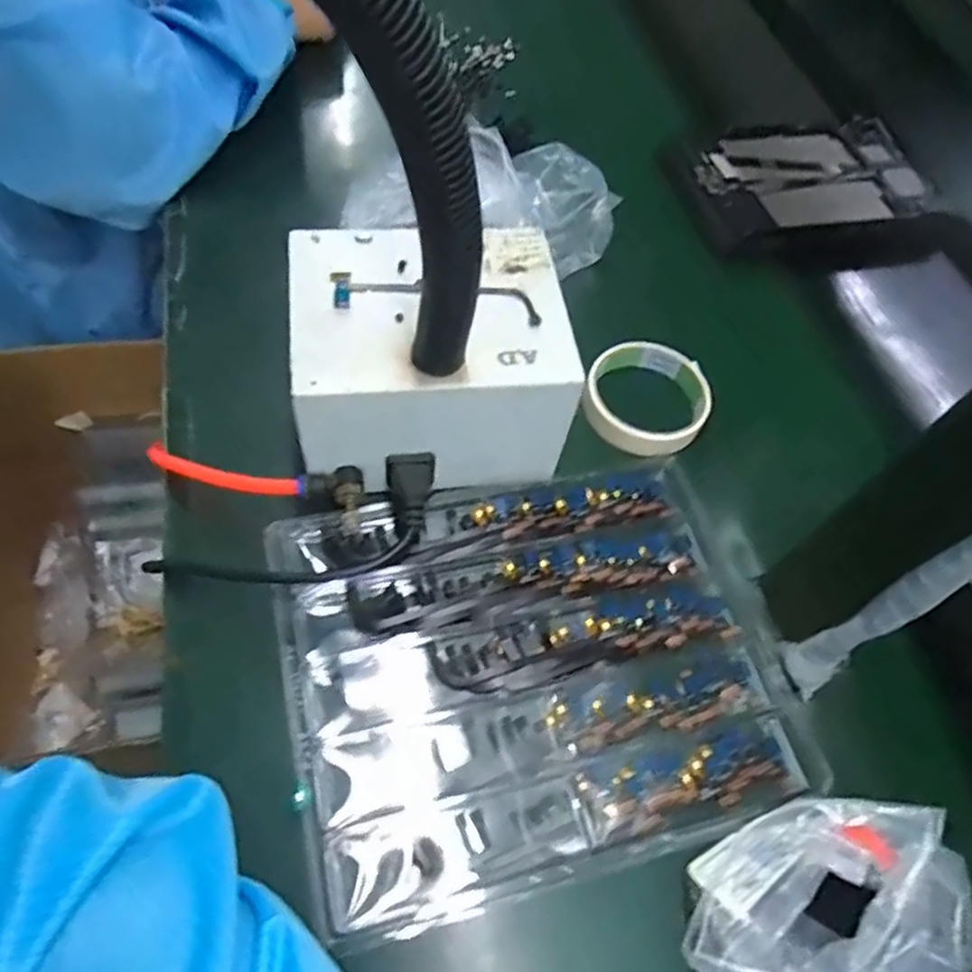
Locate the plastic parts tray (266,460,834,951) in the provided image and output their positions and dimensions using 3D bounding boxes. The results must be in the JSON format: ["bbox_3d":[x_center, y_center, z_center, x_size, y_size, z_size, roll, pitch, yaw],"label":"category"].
[{"bbox_3d":[0.029,0.097,0.397,0.273,0.032,0.220,-10,62,-15],"label":"plastic parts tray"}]

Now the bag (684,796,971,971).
[{"bbox_3d":[0.150,0.196,0.319,0.125,0.069,0.086,-26,68,-21],"label":"bag"}]

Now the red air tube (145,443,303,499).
[{"bbox_3d":[-0.161,-0.007,0.420,0.099,0.013,0.017,16,60,6],"label":"red air tube"}]

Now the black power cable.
[{"bbox_3d":[-0.105,0.032,0.399,0.171,0.031,0.054,-17,64,-19],"label":"black power cable"}]

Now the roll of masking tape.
[{"bbox_3d":[0.114,-0.063,0.495,0.085,0.016,0.092,5,60,-8],"label":"roll of masking tape"}]

